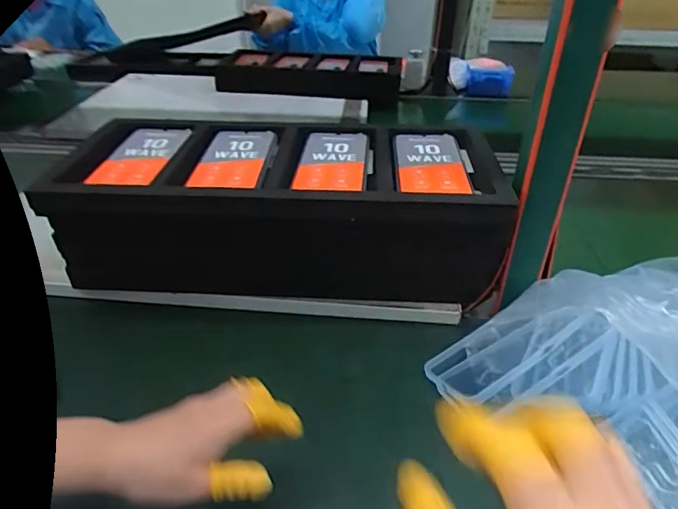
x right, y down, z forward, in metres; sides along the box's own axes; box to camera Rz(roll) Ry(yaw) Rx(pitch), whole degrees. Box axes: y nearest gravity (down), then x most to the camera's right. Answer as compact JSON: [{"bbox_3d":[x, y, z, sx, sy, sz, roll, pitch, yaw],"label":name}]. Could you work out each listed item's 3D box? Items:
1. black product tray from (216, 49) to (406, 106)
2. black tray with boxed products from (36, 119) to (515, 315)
[{"bbox_3d":[-0.068,-0.503,1.398,0.480,0.075,0.257,4,35,5],"label":"black product tray"},{"bbox_3d":[-0.076,-0.052,0.629,0.517,0.149,0.217,1,34,1],"label":"black tray with boxed products"}]

